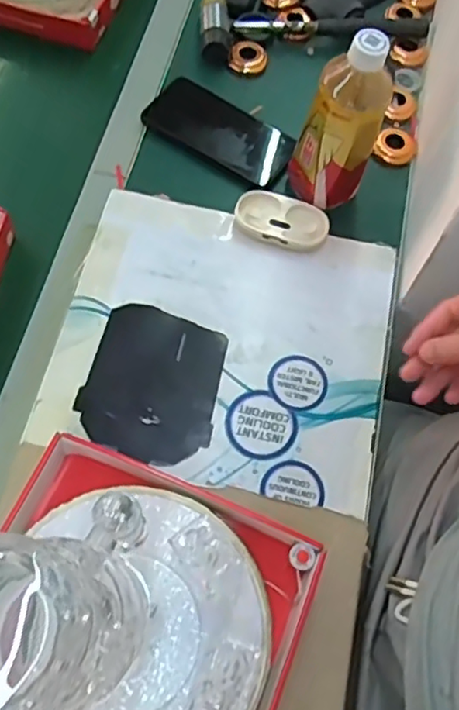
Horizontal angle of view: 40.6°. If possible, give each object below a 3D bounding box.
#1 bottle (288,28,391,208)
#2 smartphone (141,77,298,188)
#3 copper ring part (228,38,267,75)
[{"bbox_3d":[0.102,-0.213,0.569,0.069,0.170,0.055,22,67,6],"label":"bottle"},{"bbox_3d":[-0.007,-0.245,0.663,0.157,0.010,0.083,29,68,9],"label":"smartphone"},{"bbox_3d":[0.023,-0.347,0.722,0.041,0.015,0.041,15,67,3],"label":"copper ring part"}]

